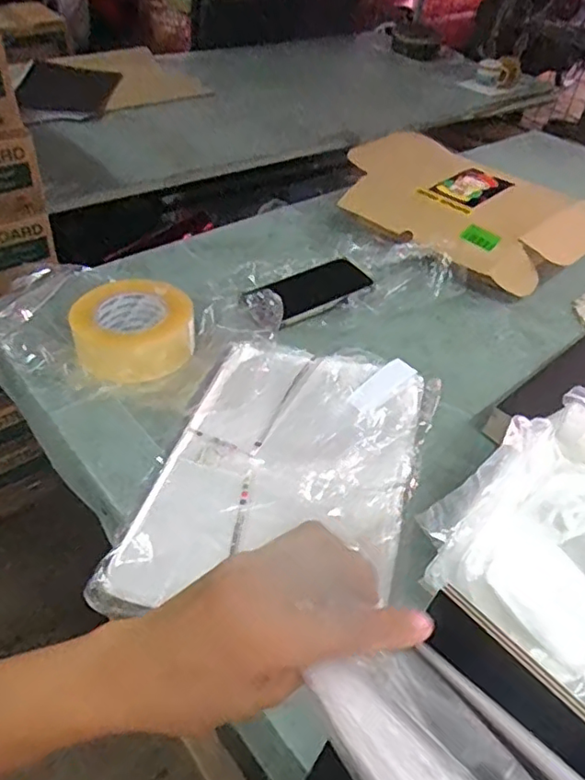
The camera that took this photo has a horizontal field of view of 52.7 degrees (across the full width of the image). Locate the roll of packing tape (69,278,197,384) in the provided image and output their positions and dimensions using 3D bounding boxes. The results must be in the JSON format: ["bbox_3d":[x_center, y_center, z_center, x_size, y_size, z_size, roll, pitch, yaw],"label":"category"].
[{"bbox_3d":[-0.175,-0.069,0.648,0.118,0.050,0.112,3,42,-3],"label":"roll of packing tape"}]

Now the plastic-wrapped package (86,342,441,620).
[{"bbox_3d":[-0.001,0.066,0.535,0.221,0.030,0.327,14,42,10],"label":"plastic-wrapped package"}]

